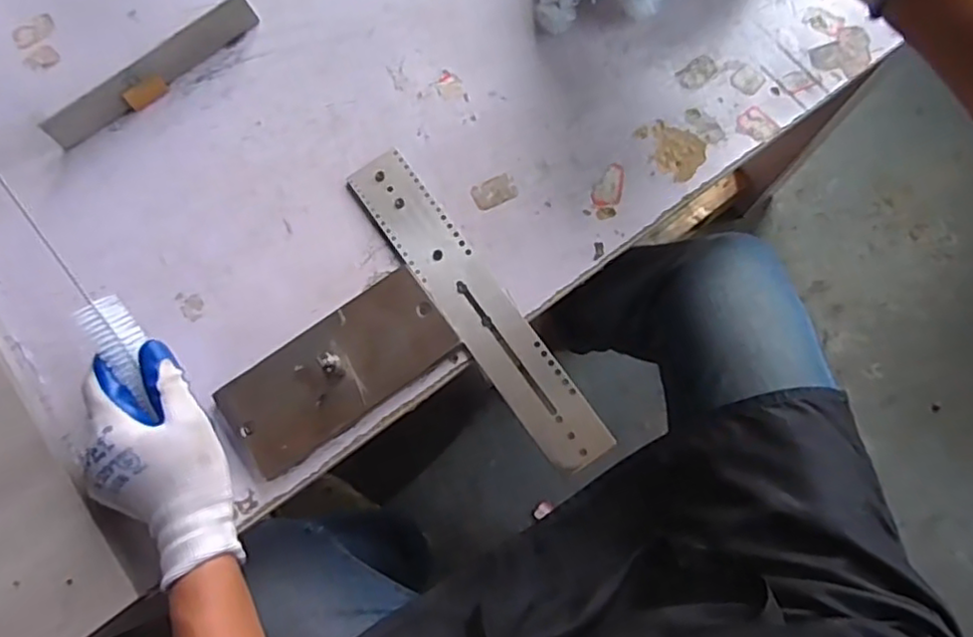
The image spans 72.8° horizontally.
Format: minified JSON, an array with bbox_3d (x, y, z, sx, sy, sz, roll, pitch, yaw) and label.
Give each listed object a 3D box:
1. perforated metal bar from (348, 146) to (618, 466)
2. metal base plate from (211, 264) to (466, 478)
[{"bbox_3d":[-0.009,-0.012,0.522,0.050,0.004,0.295,-34,77,-6],"label":"perforated metal bar"},{"bbox_3d":[-0.115,0.038,0.507,0.178,0.011,0.079,-36,78,-6],"label":"metal base plate"}]

